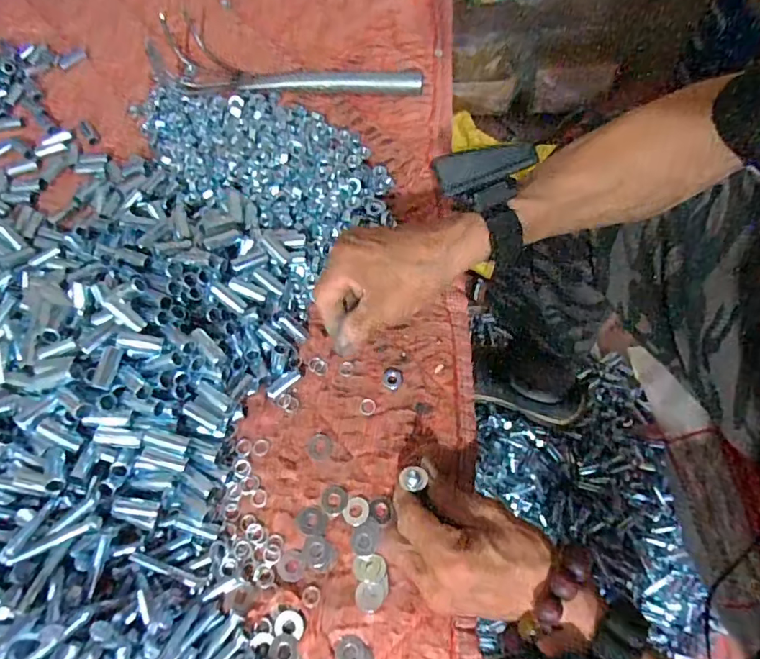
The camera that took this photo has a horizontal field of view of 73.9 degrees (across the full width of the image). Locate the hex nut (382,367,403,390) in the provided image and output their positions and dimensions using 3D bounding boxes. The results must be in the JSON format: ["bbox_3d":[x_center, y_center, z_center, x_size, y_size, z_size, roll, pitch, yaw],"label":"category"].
[{"bbox_3d":[0.011,0.043,0.453,0.018,0.006,0.021,10,66,7],"label":"hex nut"}]

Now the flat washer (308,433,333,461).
[{"bbox_3d":[-0.051,0.100,0.430,0.021,0.004,0.022,-1,66,2],"label":"flat washer"}]

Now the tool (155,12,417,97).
[{"bbox_3d":[-0.113,-0.306,0.595,0.322,0.025,0.088,13,67,8],"label":"tool"}]

